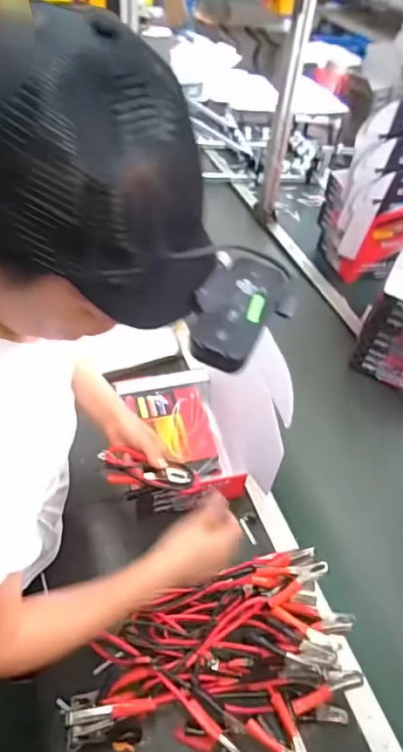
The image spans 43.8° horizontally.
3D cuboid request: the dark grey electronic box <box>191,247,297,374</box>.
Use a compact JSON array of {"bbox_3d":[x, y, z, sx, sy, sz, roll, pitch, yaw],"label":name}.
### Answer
[{"bbox_3d":[0.036,-0.056,0.401,0.070,0.038,0.112,16,46,8],"label":"dark grey electronic box"}]

